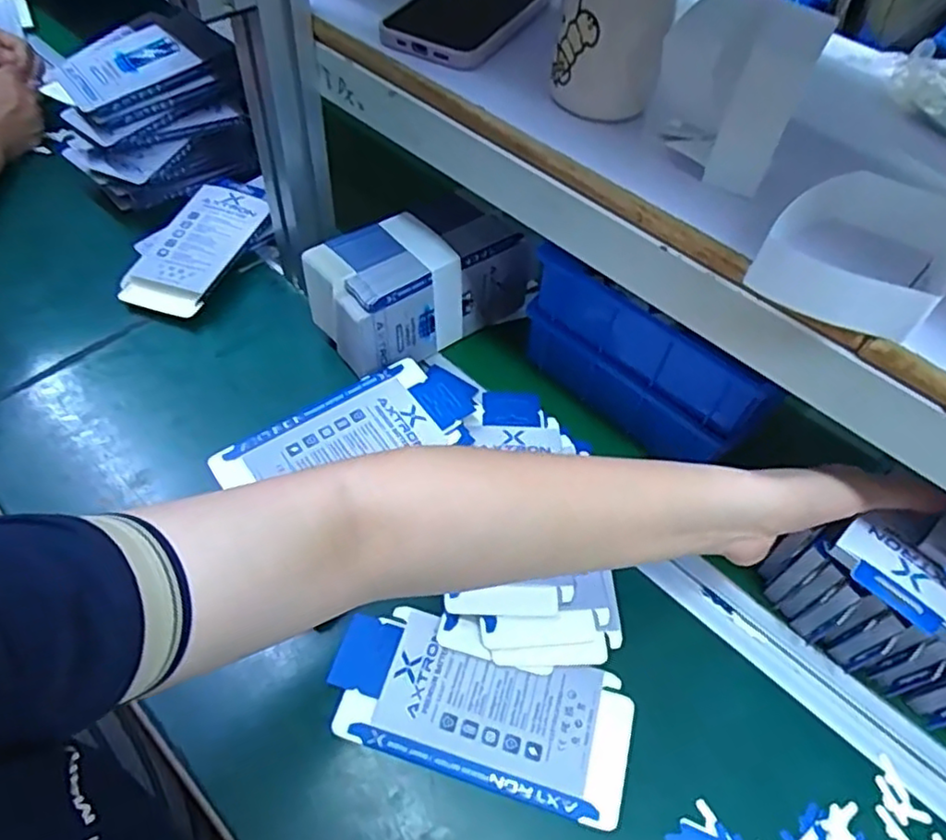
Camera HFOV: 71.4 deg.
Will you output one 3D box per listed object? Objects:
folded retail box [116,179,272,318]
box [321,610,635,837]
[{"bbox_3d":[-0.257,-0.167,0.629,0.083,0.024,0.166,17,53,8],"label":"folded retail box"},{"bbox_3d":[0.004,0.183,0.419,0.188,0.011,0.086,16,53,7],"label":"box"}]

